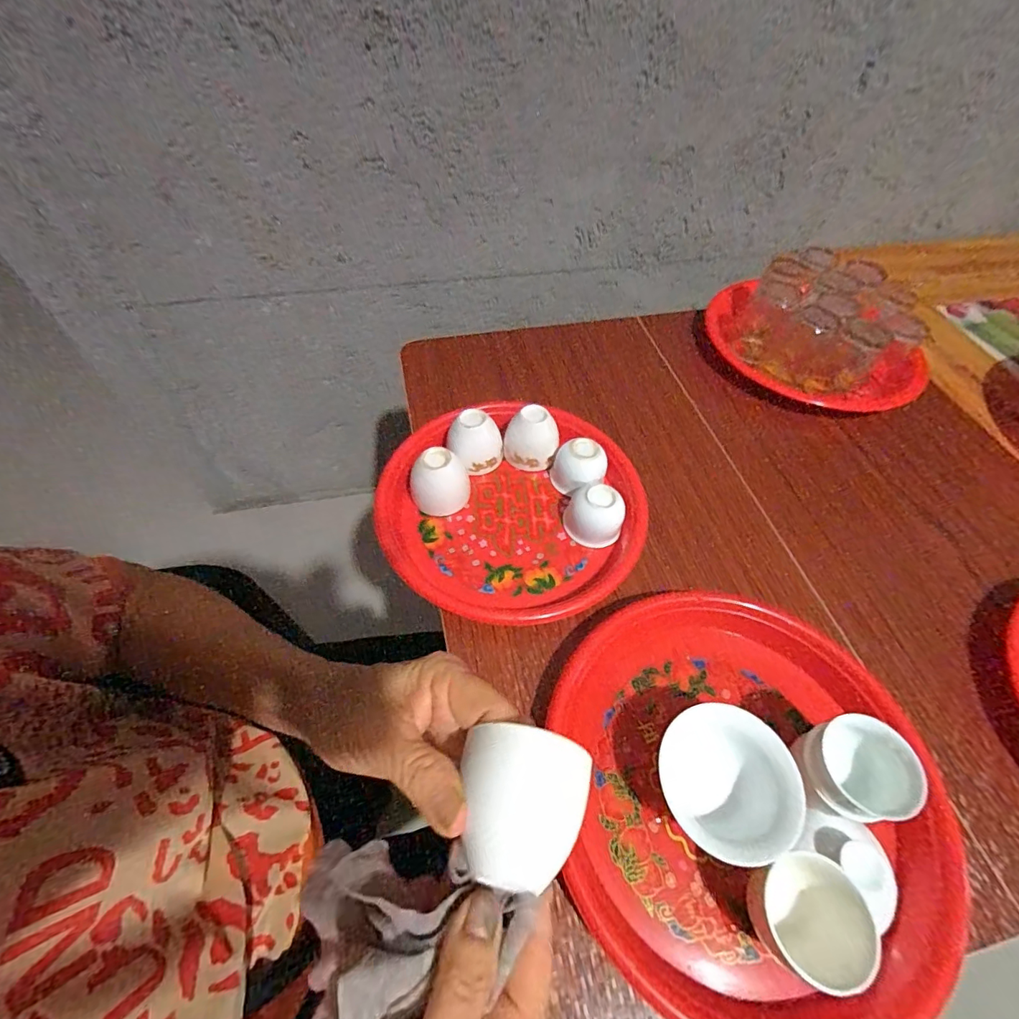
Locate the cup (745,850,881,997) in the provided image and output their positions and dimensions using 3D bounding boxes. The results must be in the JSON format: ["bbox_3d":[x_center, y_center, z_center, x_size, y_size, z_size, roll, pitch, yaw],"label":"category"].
[{"bbox_3d":[0.164,0.230,0.272,0.056,0.050,0.053,1,55,-2],"label":"cup"}]

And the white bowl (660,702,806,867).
[{"bbox_3d":[0.134,0.176,0.307,0.080,0.051,0.081,1,55,-2],"label":"white bowl"}]

